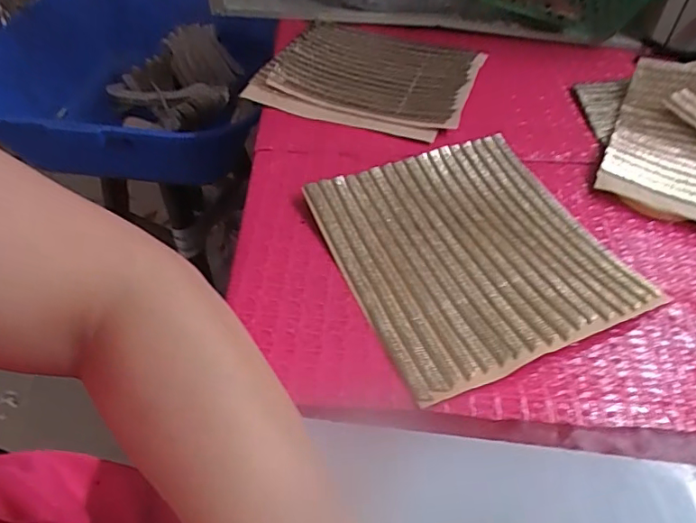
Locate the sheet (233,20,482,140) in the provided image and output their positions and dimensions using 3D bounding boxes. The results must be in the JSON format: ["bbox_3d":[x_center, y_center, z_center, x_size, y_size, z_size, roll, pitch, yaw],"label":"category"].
[{"bbox_3d":[0.027,-0.210,0.569,0.215,0.026,0.193,19,50,13],"label":"sheet"}]

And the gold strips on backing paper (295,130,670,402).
[{"bbox_3d":[0.095,-0.014,0.409,0.201,0.014,0.208,-16,51,-17],"label":"gold strips on backing paper"}]

